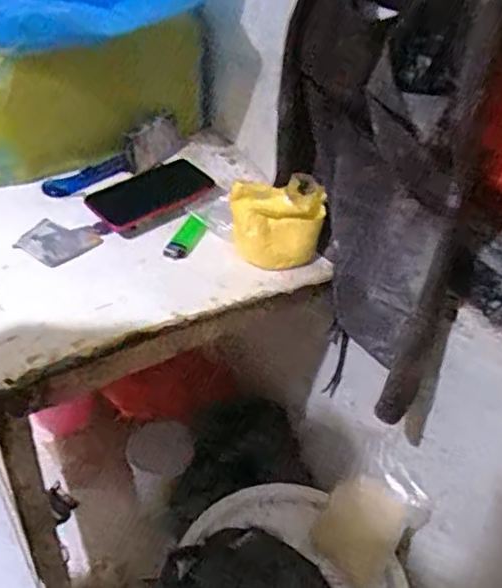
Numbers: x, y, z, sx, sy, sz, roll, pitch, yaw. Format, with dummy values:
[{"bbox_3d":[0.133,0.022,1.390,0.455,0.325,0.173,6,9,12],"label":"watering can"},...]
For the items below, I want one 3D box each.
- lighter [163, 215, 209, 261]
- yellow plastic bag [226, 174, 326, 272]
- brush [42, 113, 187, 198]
[{"bbox_3d":[-0.078,-0.066,0.745,0.030,0.011,0.068,19,44,13],"label":"lighter"},{"bbox_3d":[0.033,-0.082,0.718,0.097,0.082,0.065,-12,45,-19],"label":"yellow plastic bag"},{"bbox_3d":[-0.177,-0.176,0.842,0.203,0.058,0.061,-30,51,-12],"label":"brush"}]

